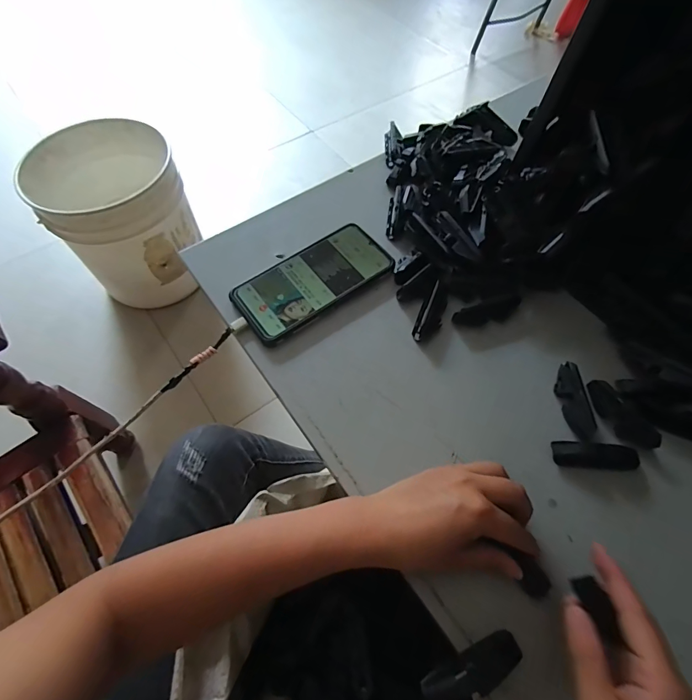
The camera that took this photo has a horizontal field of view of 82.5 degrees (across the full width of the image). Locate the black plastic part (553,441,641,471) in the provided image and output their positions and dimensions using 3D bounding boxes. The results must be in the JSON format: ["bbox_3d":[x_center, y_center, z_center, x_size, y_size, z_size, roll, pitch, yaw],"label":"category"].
[{"bbox_3d":[0.217,0.092,0.343,0.071,0.016,0.020,4,62,1],"label":"black plastic part"}]

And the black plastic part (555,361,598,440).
[{"bbox_3d":[0.211,0.046,0.365,0.018,0.018,0.070,-2,62,-3],"label":"black plastic part"}]

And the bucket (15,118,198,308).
[{"bbox_3d":[-0.523,-0.309,0.946,0.275,0.301,0.281,1,62,-1],"label":"bucket"}]

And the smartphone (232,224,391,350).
[{"bbox_3d":[-0.036,-0.077,0.427,0.168,0.014,0.085,-33,67,-17],"label":"smartphone"}]

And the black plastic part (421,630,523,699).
[{"bbox_3d":[0.088,0.221,0.272,0.072,0.024,0.021,-22,65,-13],"label":"black plastic part"}]

